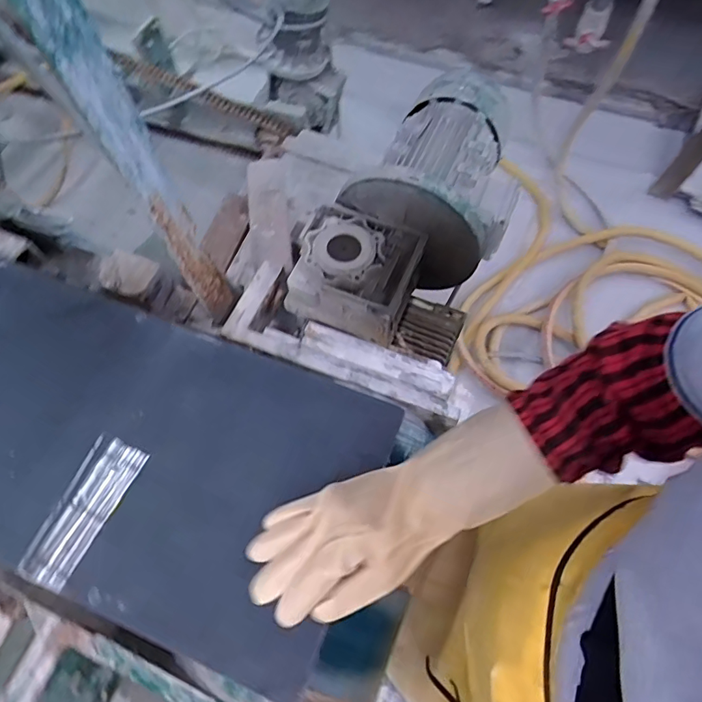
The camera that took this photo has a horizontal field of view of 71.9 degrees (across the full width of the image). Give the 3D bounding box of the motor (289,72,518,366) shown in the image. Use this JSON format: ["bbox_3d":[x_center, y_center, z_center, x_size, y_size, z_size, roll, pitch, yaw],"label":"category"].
[{"bbox_3d":[0.092,-0.176,0.649,0.206,0.208,0.365,24,69,11],"label":"motor"}]

